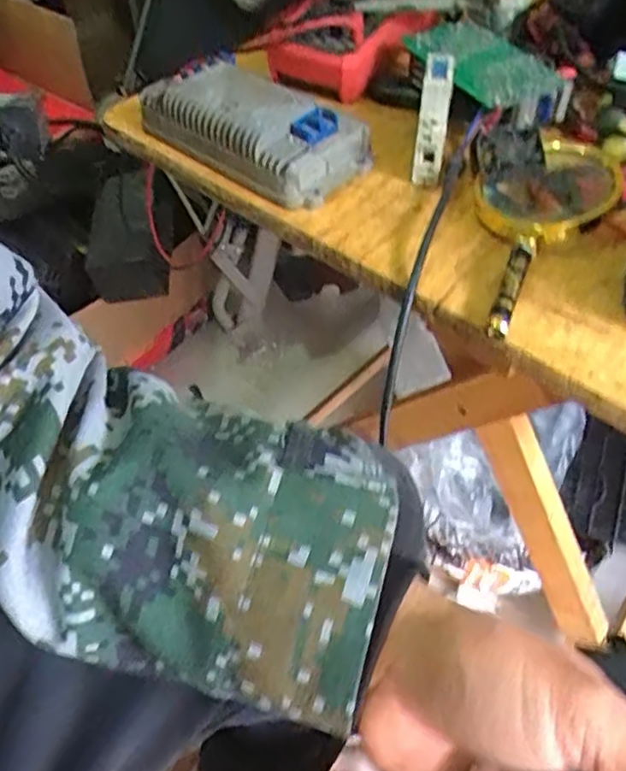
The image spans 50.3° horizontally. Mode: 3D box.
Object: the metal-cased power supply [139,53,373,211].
[{"bbox_3d":[-0.041,-0.188,0.481,0.154,0.044,0.088,33,57,27],"label":"metal-cased power supply"}]

